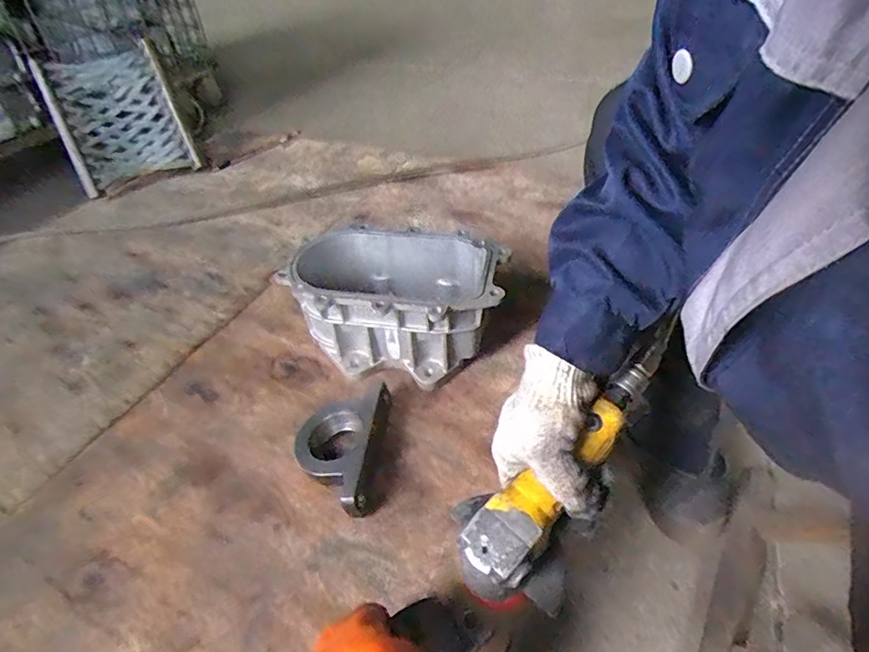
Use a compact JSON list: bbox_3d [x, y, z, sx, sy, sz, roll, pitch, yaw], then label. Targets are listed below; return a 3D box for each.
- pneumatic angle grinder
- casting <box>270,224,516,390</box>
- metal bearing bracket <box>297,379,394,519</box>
[{"bbox_3d":[0.125,0.105,0.388,0.261,0.056,0.075,-44,54,-16],"label":"pneumatic angle grinder"},{"bbox_3d":[-0.048,-0.029,0.645,0.256,0.127,0.159,6,45,12],"label":"casting"},{"bbox_3d":[-0.104,0.128,0.551,0.103,0.041,0.165,-3,43,3],"label":"metal bearing bracket"}]

